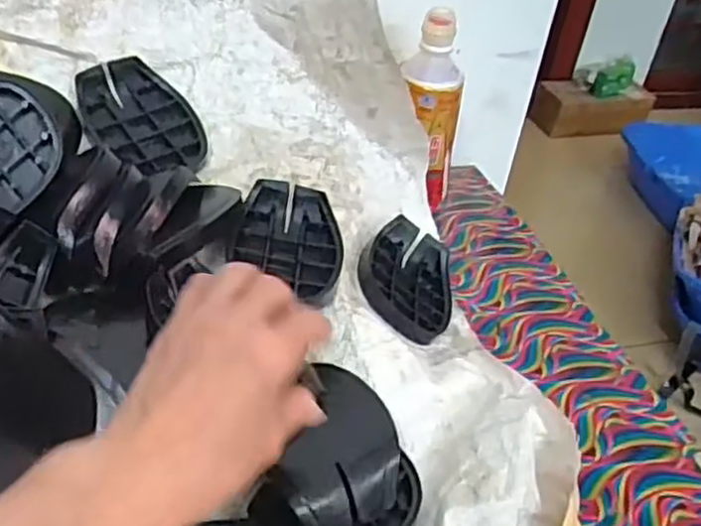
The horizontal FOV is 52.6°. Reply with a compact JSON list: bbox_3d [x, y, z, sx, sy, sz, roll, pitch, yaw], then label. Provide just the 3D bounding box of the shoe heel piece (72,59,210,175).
[{"bbox_3d":[-0.178,-0.121,0.605,0.083,0.020,0.112,-32,77,-27],"label":"shoe heel piece"}]

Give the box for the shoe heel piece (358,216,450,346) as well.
[{"bbox_3d":[0.049,0.015,0.587,0.089,0.021,0.124,42,34,-1],"label":"shoe heel piece"}]

